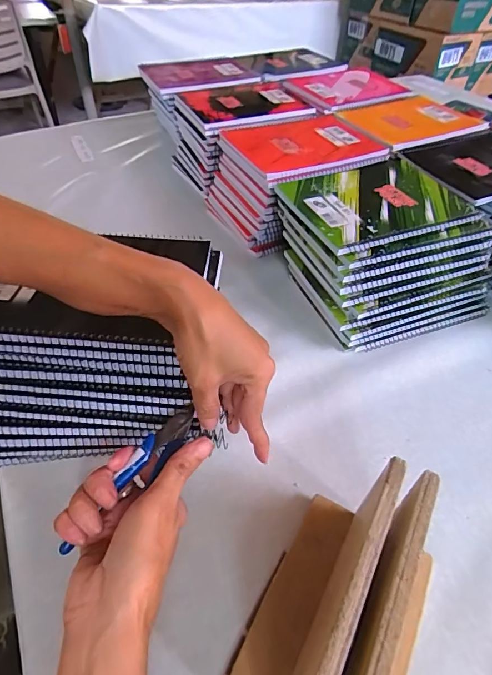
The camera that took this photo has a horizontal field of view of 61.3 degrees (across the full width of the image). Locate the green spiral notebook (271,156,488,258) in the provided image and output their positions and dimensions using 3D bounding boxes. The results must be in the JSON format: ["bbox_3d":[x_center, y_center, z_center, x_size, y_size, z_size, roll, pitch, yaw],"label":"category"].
[{"bbox_3d":[0.153,-0.167,0.499,0.197,0.010,0.161,-18,49,-17],"label":"green spiral notebook"}]

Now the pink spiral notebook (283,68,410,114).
[{"bbox_3d":[0.187,-0.469,0.780,0.217,0.017,0.160,-24,52,-23],"label":"pink spiral notebook"}]

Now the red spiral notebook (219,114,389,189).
[{"bbox_3d":[0.078,-0.282,0.602,0.205,0.013,0.179,-22,52,-22],"label":"red spiral notebook"}]

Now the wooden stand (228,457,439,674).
[{"bbox_3d":[0.064,0.166,0.251,0.105,0.113,0.154,24,51,20],"label":"wooden stand"}]

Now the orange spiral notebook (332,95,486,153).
[{"bbox_3d":[0.263,-0.358,0.680,0.199,0.012,0.183,-19,50,-20],"label":"orange spiral notebook"}]

